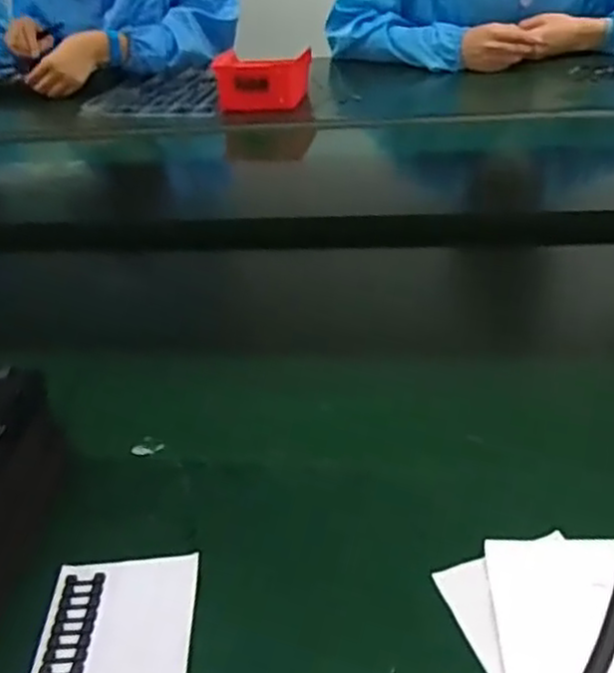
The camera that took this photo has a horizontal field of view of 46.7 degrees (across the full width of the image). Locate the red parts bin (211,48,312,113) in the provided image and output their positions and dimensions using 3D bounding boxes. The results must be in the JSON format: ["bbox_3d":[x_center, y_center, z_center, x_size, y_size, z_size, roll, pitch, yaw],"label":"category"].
[{"bbox_3d":[-0.064,-0.364,1.010,0.139,0.064,0.096,3,36,12],"label":"red parts bin"}]

